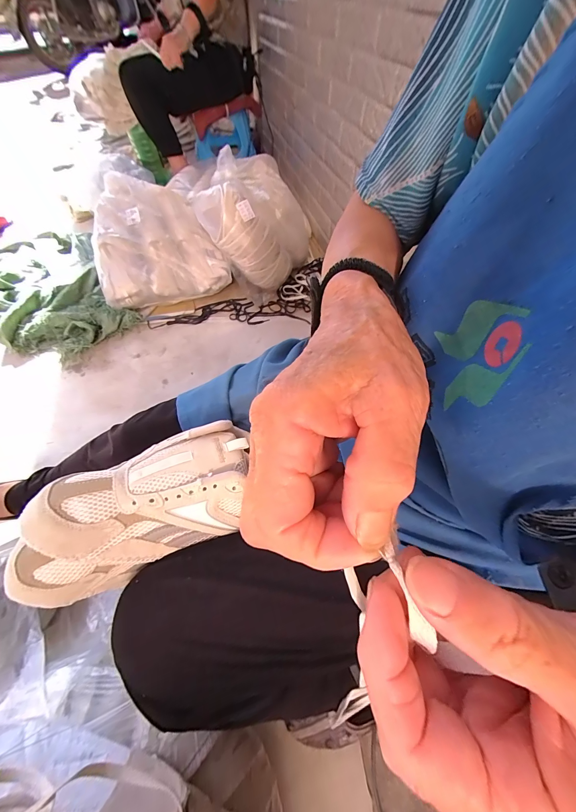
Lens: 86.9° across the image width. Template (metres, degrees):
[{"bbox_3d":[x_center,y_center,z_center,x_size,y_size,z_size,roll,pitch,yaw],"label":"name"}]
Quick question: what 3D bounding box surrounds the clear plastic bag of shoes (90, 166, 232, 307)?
[{"bbox_3d":[-0.437,-0.549,1.033,0.390,0.272,0.350,-13,56,-10],"label":"clear plastic bag of shoes"}]

